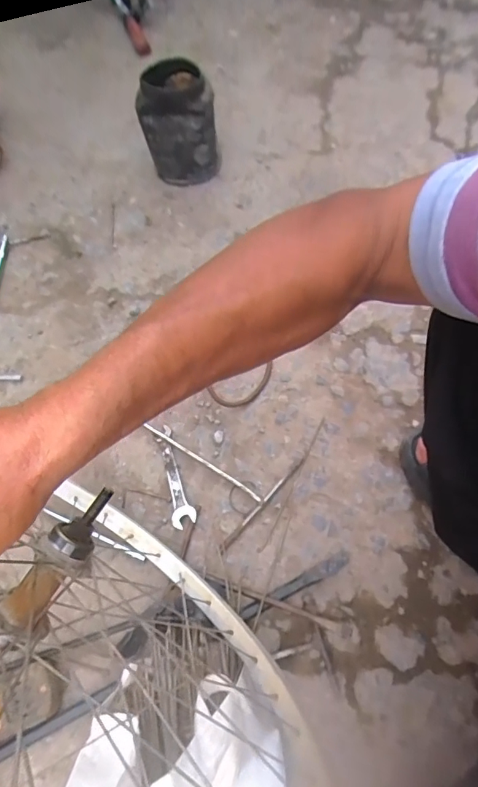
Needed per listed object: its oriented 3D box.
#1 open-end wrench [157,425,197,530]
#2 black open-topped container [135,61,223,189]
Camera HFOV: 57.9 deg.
[{"bbox_3d":[-0.094,0.119,0.641,0.033,0.008,0.157,-17,61,0],"label":"open-end wrench"},{"bbox_3d":[-0.118,-0.521,0.836,0.137,0.183,0.141,-12,67,-2],"label":"black open-topped container"}]

